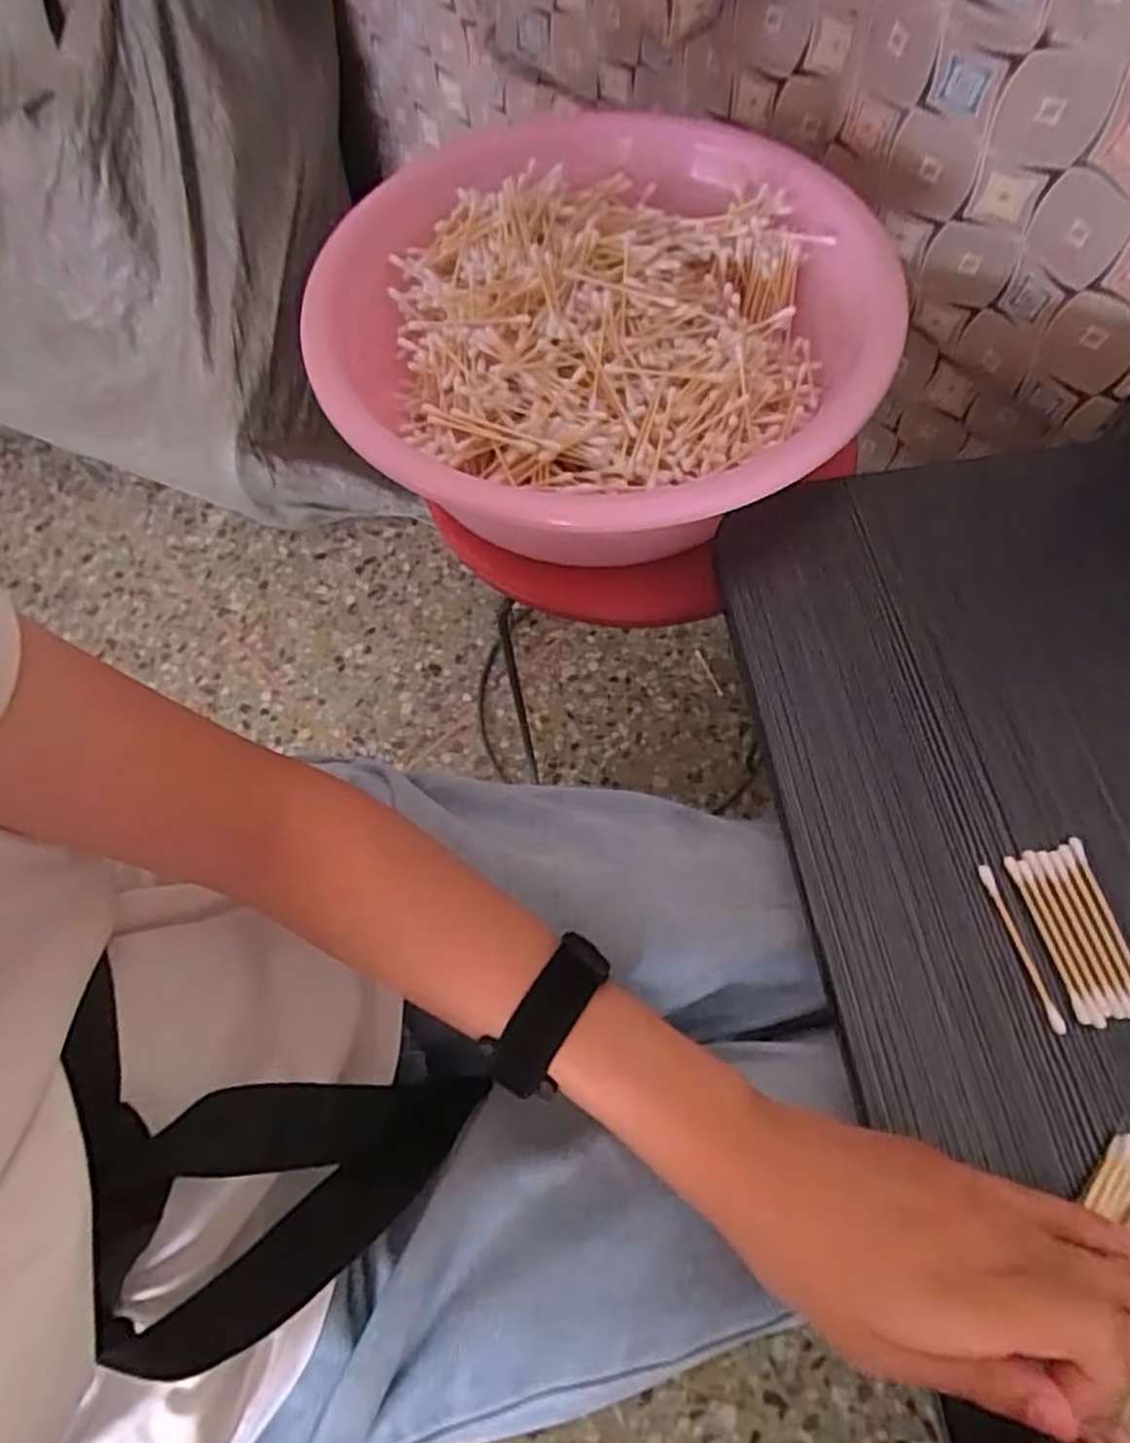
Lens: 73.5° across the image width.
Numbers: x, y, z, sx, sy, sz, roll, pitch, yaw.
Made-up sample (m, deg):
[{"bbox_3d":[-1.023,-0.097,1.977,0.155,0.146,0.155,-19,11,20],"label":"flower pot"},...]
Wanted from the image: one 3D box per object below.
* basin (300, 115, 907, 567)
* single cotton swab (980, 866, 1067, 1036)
[{"bbox_3d":[0.017,-0.246,0.483,0.335,0.090,0.352,-1,66,3],"label":"basin"},{"bbox_3d":[0.194,0.095,0.321,0.006,0.004,0.070,-14,66,-3],"label":"single cotton swab"}]

